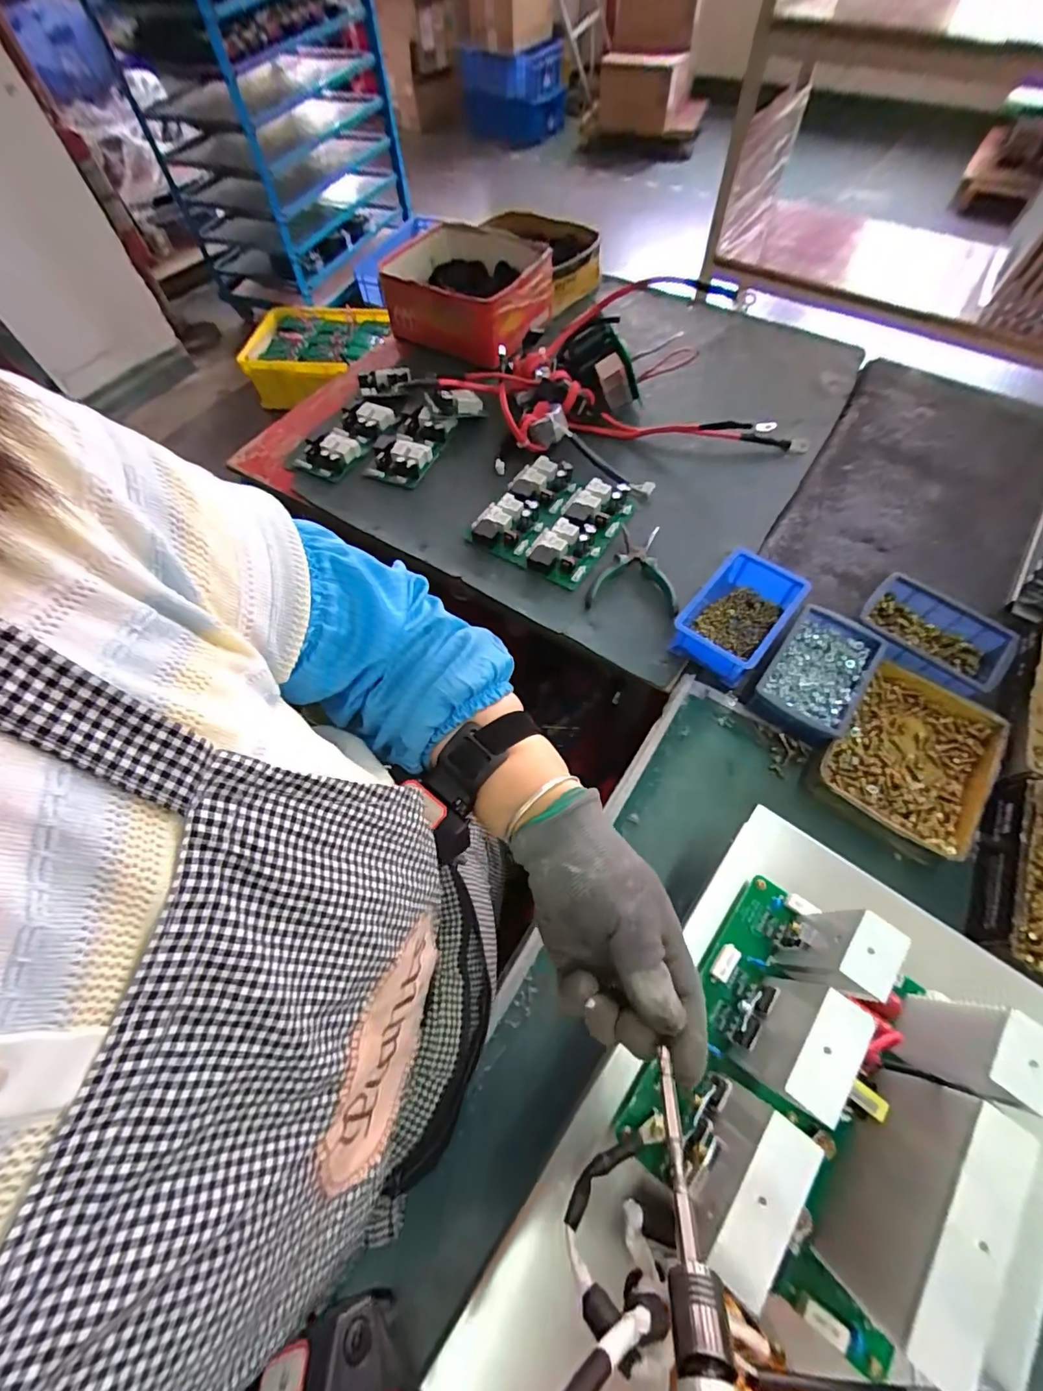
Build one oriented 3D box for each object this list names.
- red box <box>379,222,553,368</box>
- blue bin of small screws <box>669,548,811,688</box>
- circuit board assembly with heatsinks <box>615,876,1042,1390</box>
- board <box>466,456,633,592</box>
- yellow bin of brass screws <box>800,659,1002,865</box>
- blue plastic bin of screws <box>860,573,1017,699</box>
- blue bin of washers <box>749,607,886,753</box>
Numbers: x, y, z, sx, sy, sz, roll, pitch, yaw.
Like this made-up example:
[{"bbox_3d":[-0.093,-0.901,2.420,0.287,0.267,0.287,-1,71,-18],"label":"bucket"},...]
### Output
[{"bbox_3d":[-0.095,-0.697,0.874,0.235,0.125,0.222,30,68,17],"label":"red box"},{"bbox_3d":[0.256,-0.094,0.593,0.097,0.055,0.144,36,70,19],"label":"blue bin of small screws"},{"bbox_3d":[0.169,0.218,0.275,0.145,0.090,0.190,35,69,19],"label":"circuit board assembly with heatsinks"},{"bbox_3d":[0.044,-0.253,0.705,0.177,0.031,0.188,28,67,17],"label":"board"},{"bbox_3d":[0.403,0.064,0.518,0.143,0.037,0.186,35,69,19],"label":"yellow bin of brass screws"},{"bbox_3d":[0.463,-0.063,0.570,0.141,0.048,0.108,36,70,19],"label":"blue plastic bin of screws"},{"bbox_3d":[0.328,-0.022,0.559,0.097,0.041,0.150,33,69,18],"label":"blue bin of washers"}]

